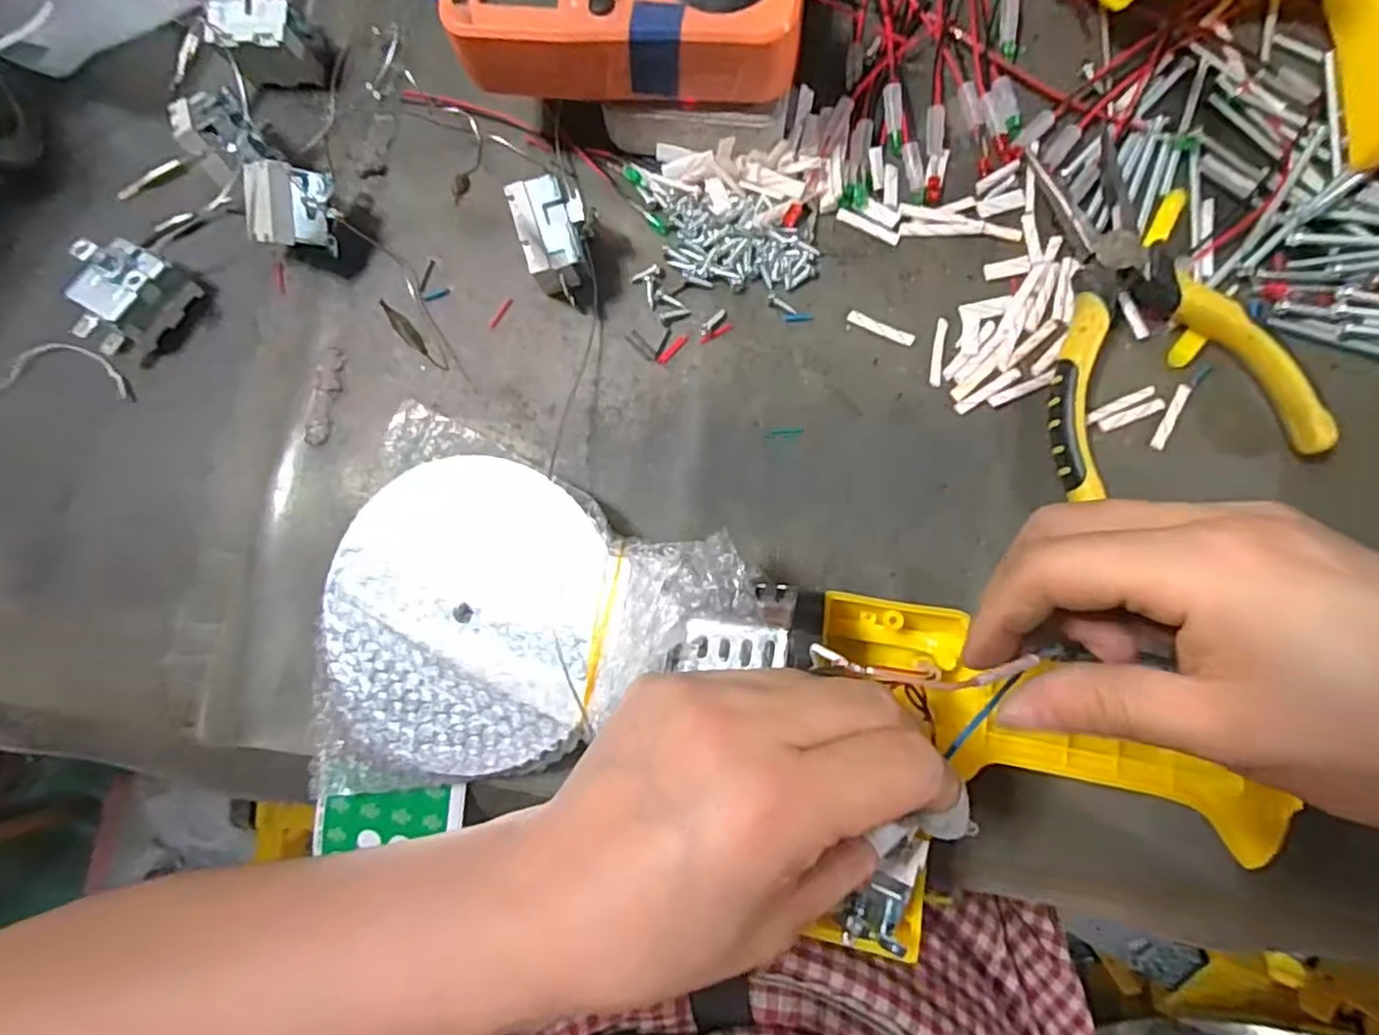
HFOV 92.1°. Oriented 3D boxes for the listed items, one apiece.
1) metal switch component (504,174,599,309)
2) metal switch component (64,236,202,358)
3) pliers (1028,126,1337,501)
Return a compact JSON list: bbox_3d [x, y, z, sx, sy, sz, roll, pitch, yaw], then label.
[{"bbox_3d":[-0.052,-0.112,0.272,0.028,0.034,0.040,-15,83,2],"label":"metal switch component"},{"bbox_3d":[-0.241,-0.093,0.285,0.025,0.032,0.044,30,86,6],"label":"metal switch component"},{"bbox_3d":[0.182,-0.082,0.259,0.090,0.018,0.141,-5,83,3],"label":"pliers"}]

